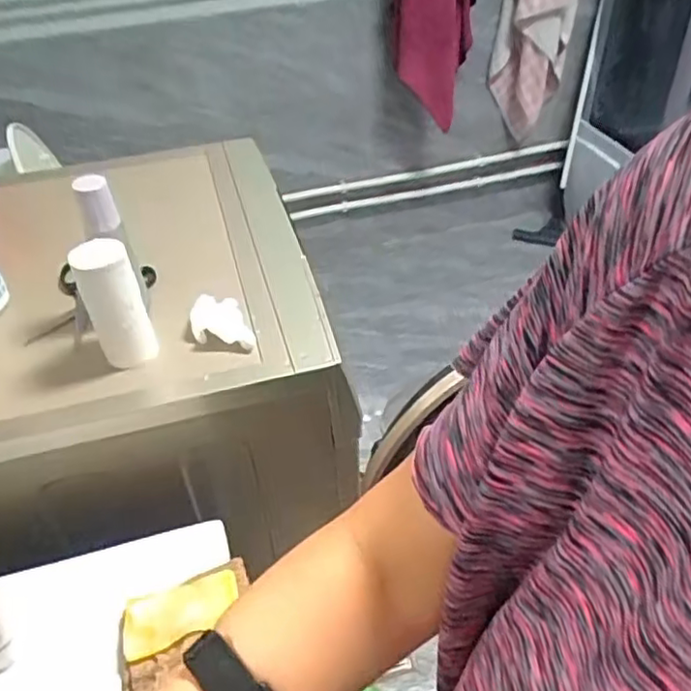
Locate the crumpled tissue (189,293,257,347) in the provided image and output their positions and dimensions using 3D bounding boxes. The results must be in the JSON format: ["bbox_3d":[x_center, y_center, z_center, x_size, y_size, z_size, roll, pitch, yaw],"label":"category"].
[{"bbox_3d":[-0.137,-0.024,0.721,0.062,0.044,0.056,-13,43,-10],"label":"crumpled tissue"}]

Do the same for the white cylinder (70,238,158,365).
[{"bbox_3d":[-0.227,-0.032,0.654,0.046,0.151,0.046,-28,48,-24],"label":"white cylinder"}]

